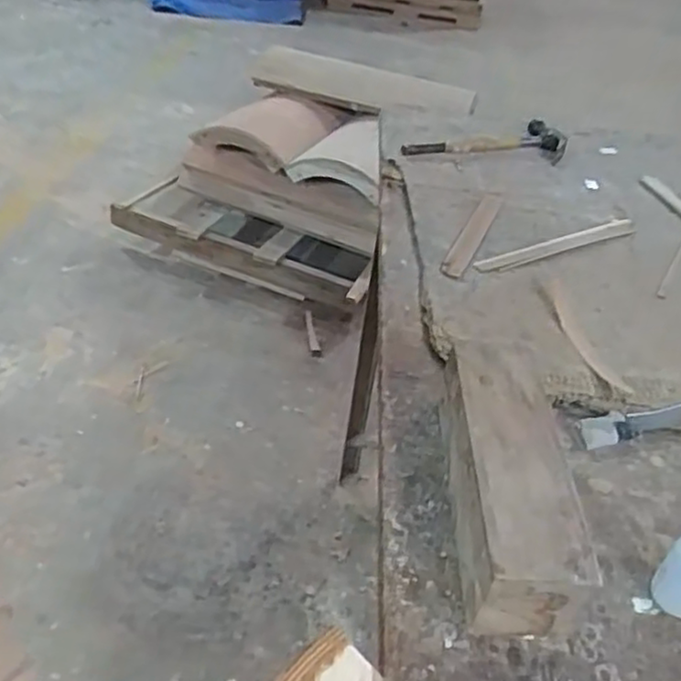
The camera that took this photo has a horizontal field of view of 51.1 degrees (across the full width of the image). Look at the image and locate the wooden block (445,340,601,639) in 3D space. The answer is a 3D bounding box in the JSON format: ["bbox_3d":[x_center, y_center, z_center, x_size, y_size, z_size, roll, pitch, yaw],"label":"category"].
[{"bbox_3d":[0.113,0.092,0.492,0.068,0.064,0.203,5,40,-4],"label":"wooden block"}]

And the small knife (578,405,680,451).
[{"bbox_3d":[0.244,0.067,0.584,0.111,0.009,0.025,-10,43,-21],"label":"small knife"}]

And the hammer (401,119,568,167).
[{"bbox_3d":[0.194,-0.268,0.968,0.241,0.027,0.076,-8,42,-18],"label":"hammer"}]

